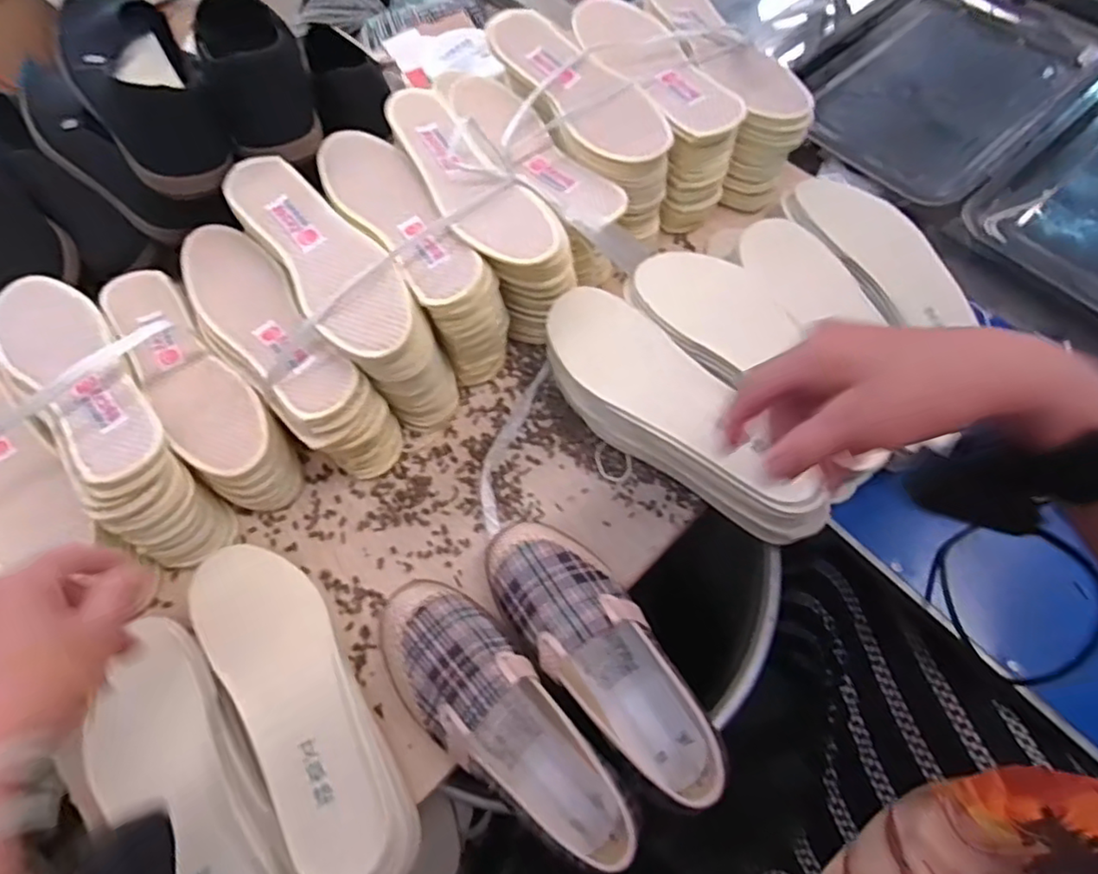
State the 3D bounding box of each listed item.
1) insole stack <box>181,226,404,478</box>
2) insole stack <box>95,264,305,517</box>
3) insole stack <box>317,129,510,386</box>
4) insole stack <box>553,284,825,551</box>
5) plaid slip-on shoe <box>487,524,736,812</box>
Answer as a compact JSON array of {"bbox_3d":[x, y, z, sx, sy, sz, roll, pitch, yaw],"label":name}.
[{"bbox_3d":[-0.225,-0.066,0.548,0.075,0.122,0.232,-38,69,-13],"label":"insole stack"},{"bbox_3d":[-0.301,-0.036,0.553,0.072,0.100,0.229,-40,69,-14],"label":"insole stack"},{"bbox_3d":[-0.123,-0.165,0.581,0.068,0.138,0.237,-33,68,-11],"label":"insole stack"},{"bbox_3d":[0.102,-0.015,0.515,0.088,0.059,0.272,-42,76,-15],"label":"insole stack"},{"bbox_3d":[0.033,0.152,0.464,0.084,0.070,0.211,-34,68,-12],"label":"plaid slip-on shoe"}]

